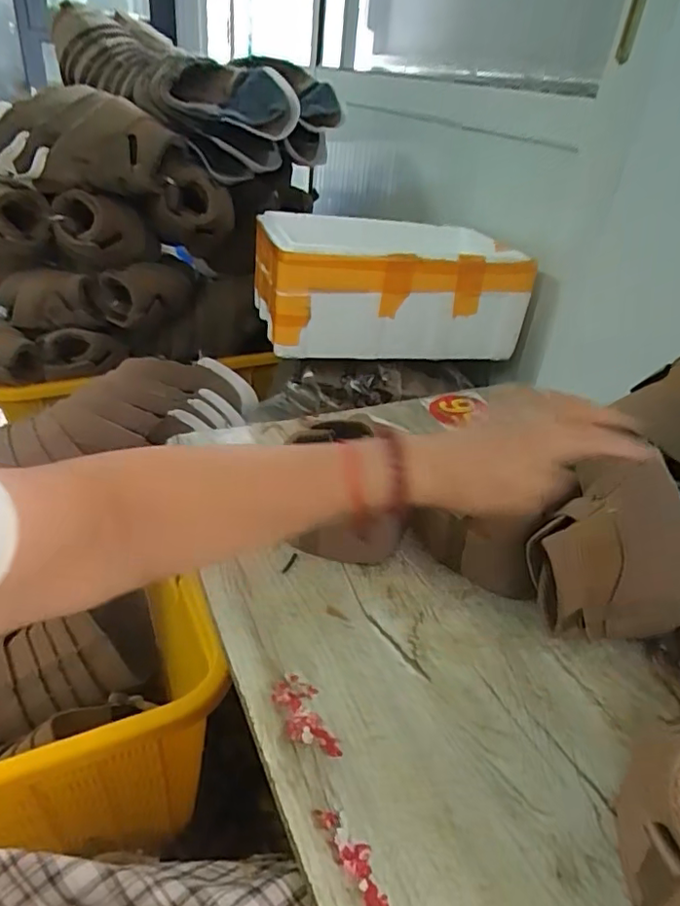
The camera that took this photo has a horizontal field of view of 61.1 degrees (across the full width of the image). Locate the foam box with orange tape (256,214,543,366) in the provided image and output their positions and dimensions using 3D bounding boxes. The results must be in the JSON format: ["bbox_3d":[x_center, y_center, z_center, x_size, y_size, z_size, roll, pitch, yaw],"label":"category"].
[{"bbox_3d":[0.074,-0.286,0.976,0.408,0.153,0.294,-4,32,-14],"label":"foam box with orange tape"}]

